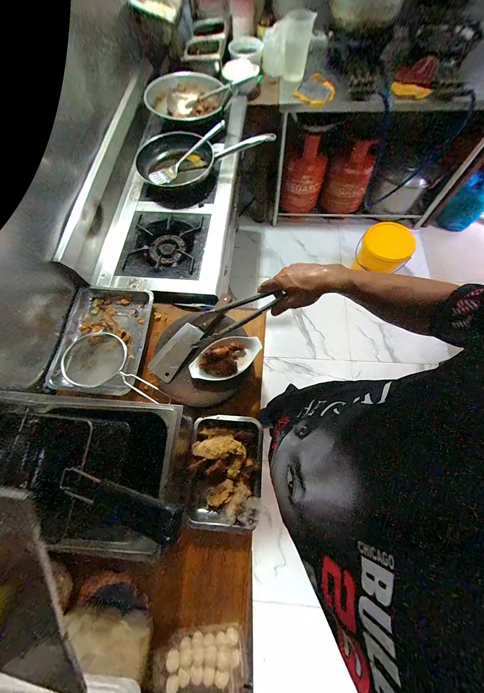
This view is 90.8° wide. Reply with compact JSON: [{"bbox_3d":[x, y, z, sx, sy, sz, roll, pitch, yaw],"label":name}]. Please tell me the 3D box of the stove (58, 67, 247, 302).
[{"bbox_3d":[-0.266,-0.598,0.941,0.451,0.230,0.924,5,70,4],"label":"stove"}]

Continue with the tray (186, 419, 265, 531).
[{"bbox_3d":[-0.042,0.311,0.606,0.182,0.047,0.255,2,70,3],"label":"tray"}]

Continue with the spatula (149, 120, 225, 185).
[{"bbox_3d":[-0.213,-0.774,0.961,0.367,0.041,0.055,-36,72,8],"label":"spatula"}]

